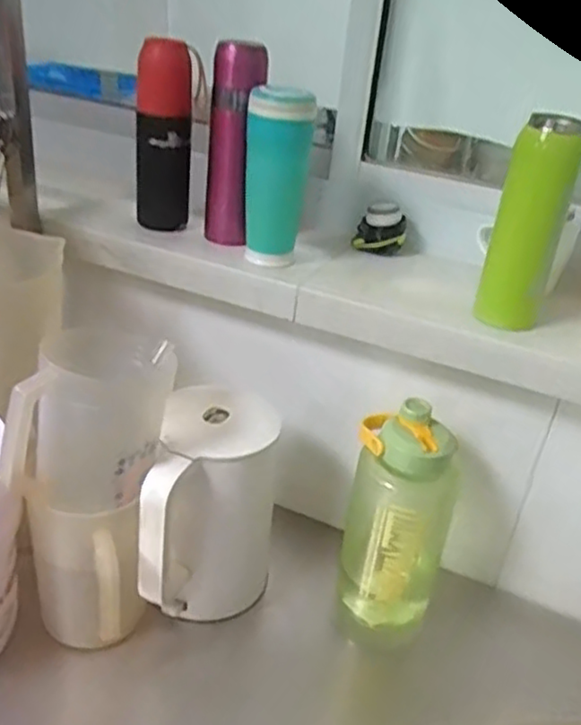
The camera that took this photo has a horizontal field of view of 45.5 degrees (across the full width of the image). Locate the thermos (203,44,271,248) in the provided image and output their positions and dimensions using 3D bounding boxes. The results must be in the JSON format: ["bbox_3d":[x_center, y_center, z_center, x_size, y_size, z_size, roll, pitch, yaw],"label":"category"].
[{"bbox_3d":[-0.066,-0.252,0.828,0.064,0.227,0.058,2,29,-7],"label":"thermos"}]

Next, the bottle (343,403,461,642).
[{"bbox_3d":[0.117,0.182,0.775,0.114,0.270,0.092,15,30,14],"label":"bottle"}]

